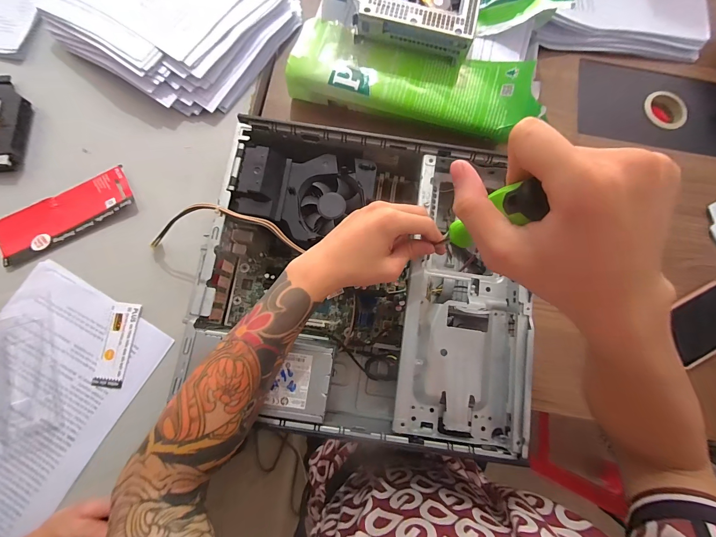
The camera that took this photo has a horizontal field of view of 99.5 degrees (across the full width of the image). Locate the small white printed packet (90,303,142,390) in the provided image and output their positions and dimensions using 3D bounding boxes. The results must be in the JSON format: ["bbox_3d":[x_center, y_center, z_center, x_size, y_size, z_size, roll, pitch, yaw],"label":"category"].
[{"bbox_3d":[-0.310,0.097,0.390,0.036,0.009,0.105,9,77,0],"label":"small white printed packet"}]

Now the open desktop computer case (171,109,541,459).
[{"bbox_3d":[0.004,0.017,0.380,0.360,0.110,0.342,5,77,-1],"label":"open desktop computer case"}]

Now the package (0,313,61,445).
[{"bbox_3d":[-0.419,0.133,0.379,0.079,0.015,0.149,-17,78,-5],"label":"package"}]

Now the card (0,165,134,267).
[{"bbox_3d":[-0.406,-0.075,0.419,0.182,0.005,0.065,-31,80,-8],"label":"card"}]

